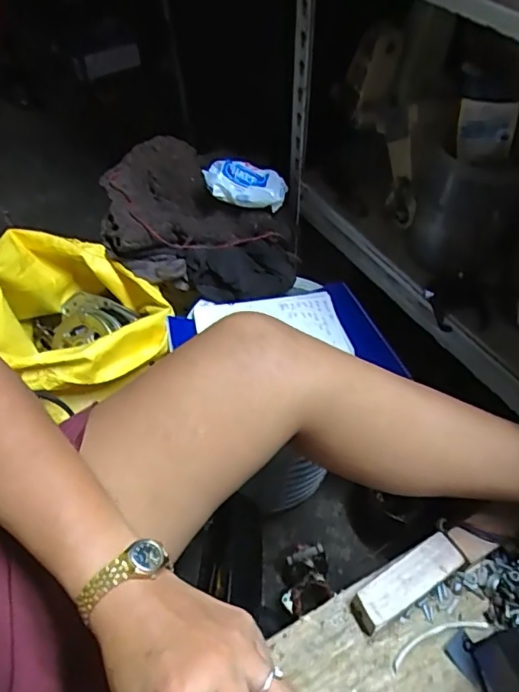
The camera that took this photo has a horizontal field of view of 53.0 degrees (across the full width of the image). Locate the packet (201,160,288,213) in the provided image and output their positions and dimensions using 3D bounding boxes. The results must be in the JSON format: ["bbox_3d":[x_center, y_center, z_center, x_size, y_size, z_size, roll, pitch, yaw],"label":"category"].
[{"bbox_3d":[-0.022,-0.250,0.799,0.124,0.057,0.049,4,50,2],"label":"packet"}]

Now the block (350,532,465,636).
[{"bbox_3d":[0.158,0.253,0.564,0.127,0.033,0.044,-25,55,-20],"label":"block"}]

